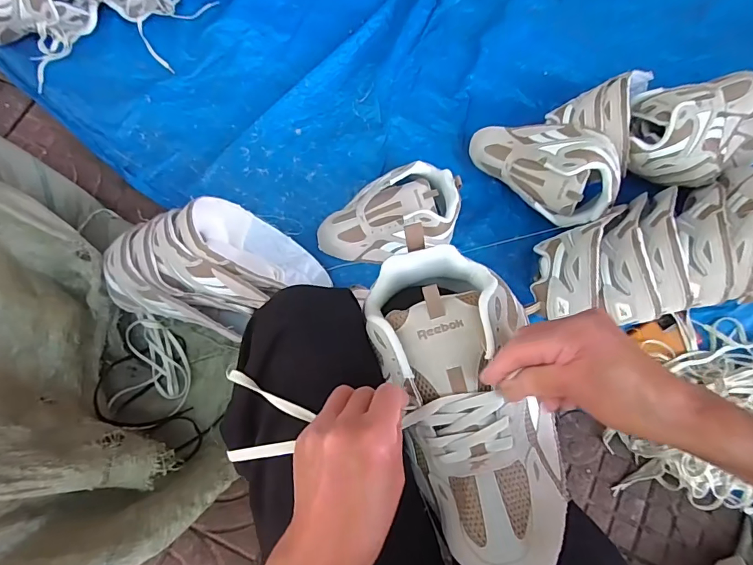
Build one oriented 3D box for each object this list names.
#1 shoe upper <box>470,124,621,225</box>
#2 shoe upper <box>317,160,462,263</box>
[{"bbox_3d":[0.282,-0.202,0.712,0.123,0.101,0.243,-39,76,-10],"label":"shoe upper"},{"bbox_3d":[0.019,-0.106,0.734,0.240,0.091,0.145,-11,73,-2],"label":"shoe upper"}]

